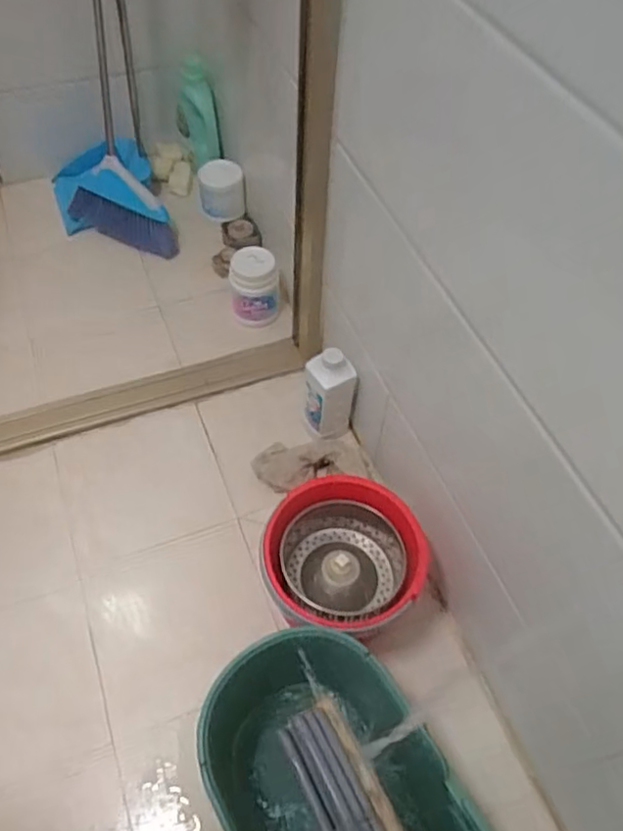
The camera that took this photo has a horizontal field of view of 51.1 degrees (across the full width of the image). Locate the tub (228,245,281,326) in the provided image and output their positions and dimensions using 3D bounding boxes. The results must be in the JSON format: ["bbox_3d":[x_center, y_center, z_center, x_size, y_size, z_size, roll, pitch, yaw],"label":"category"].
[{"bbox_3d":[-0.134,-0.288,1.480,0.100,0.156,0.123,-14,58,-11],"label":"tub"}]

